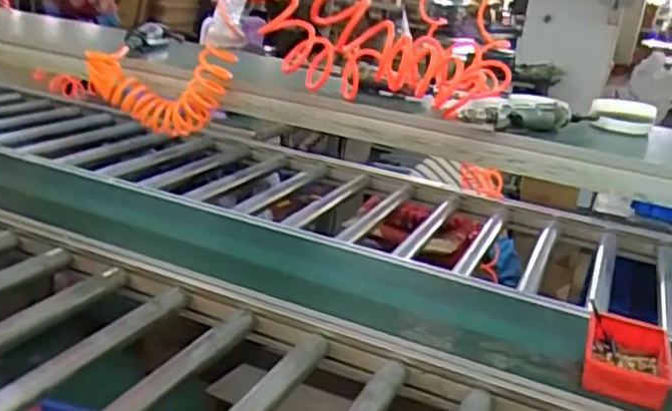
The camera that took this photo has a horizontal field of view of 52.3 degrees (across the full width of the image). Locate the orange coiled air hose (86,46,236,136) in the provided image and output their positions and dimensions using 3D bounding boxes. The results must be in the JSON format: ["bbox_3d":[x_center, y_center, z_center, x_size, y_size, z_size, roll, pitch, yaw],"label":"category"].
[{"bbox_3d":[-0.291,-0.198,1.145,0.249,0.142,0.062,12,20,14],"label":"orange coiled air hose"}]

